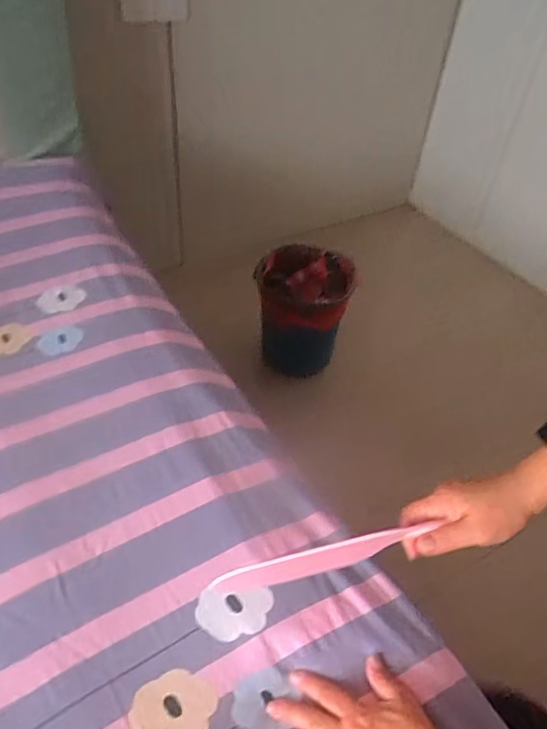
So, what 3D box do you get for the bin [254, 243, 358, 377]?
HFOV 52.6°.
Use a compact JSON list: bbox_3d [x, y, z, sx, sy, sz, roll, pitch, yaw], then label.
[{"bbox_3d":[0.076,-0.136,1.529,0.253,0.320,0.211,7,44,2],"label":"bin"}]

